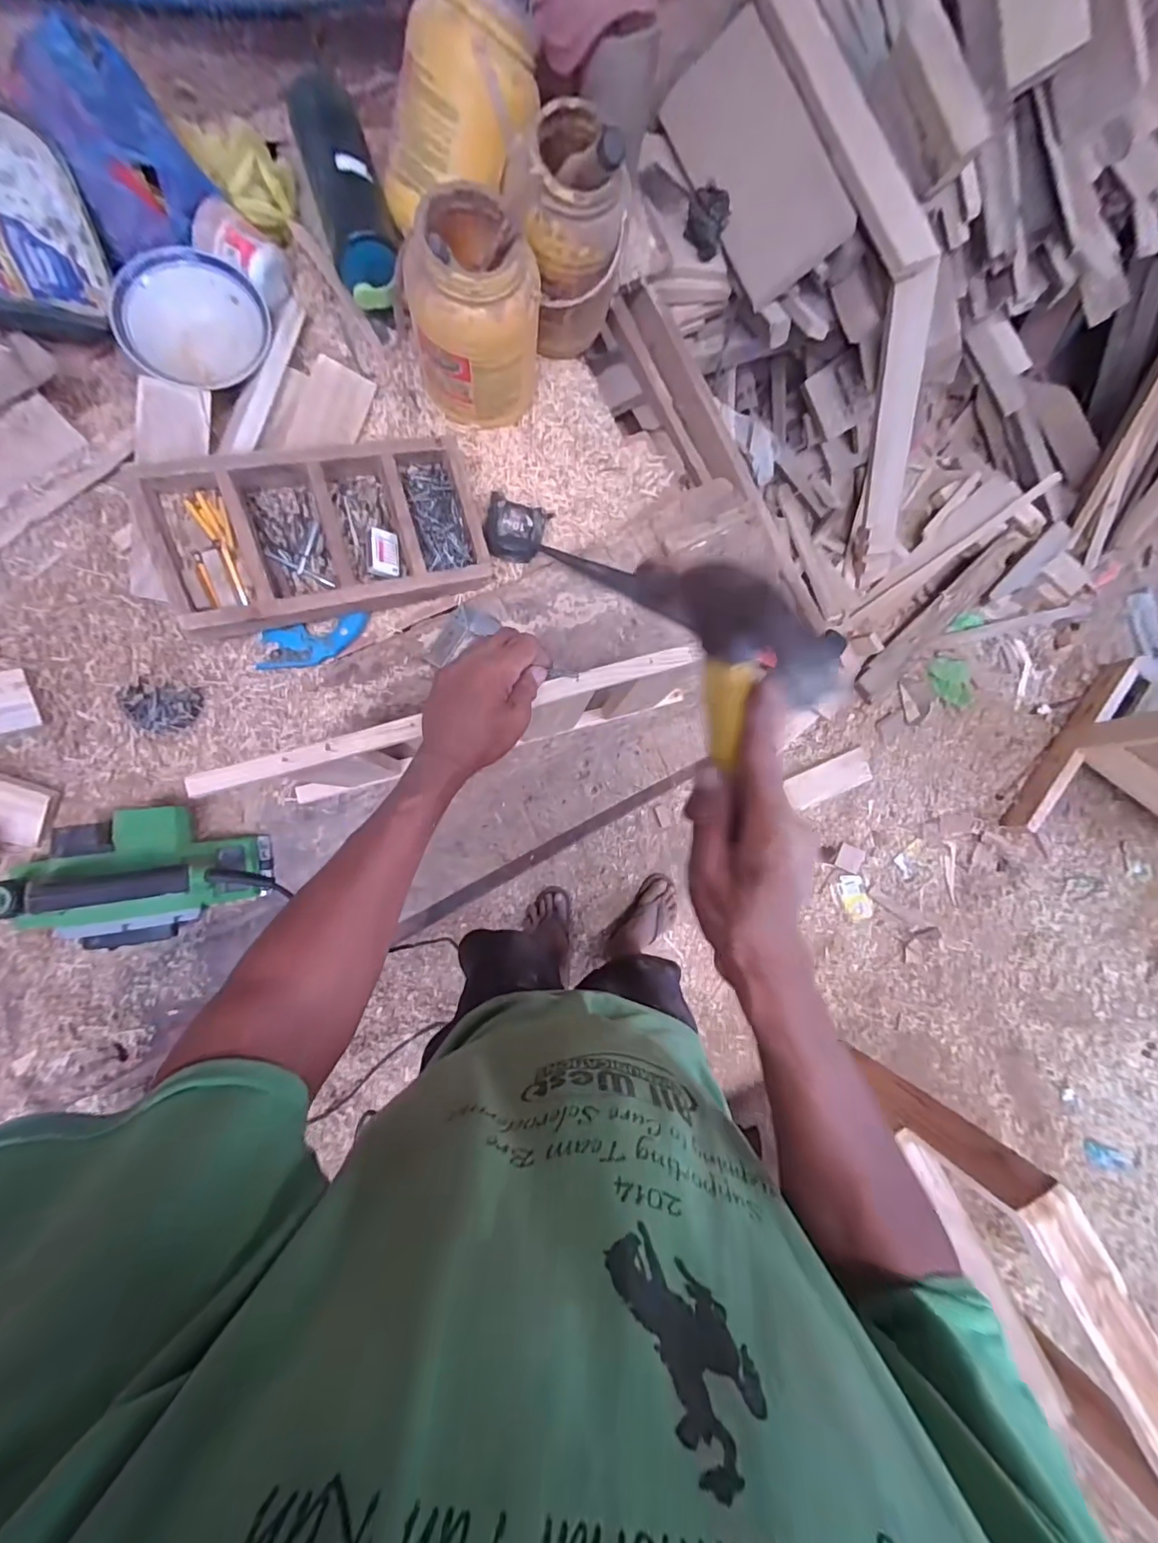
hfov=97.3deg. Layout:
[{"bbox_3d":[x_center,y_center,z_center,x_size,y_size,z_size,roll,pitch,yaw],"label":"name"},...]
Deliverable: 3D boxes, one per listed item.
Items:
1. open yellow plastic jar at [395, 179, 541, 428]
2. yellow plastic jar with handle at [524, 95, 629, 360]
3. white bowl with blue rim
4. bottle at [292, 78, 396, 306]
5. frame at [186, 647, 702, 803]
[{"bbox_3d":[-0.128,-0.571,0.642,0.152,0.194,0.144,-1,82,-4],"label":"open yellow plastic jar"},{"bbox_3d":[-0.002,-0.678,0.660,0.116,0.205,0.137,9,81,-2],"label":"yellow plastic jar with handle"},{"bbox_3d":[-0.469,-0.549,0.622,0.163,0.041,0.138,-42,118,-10],"label":"white bowl with blue rim"},{"bbox_3d":[-0.296,-0.735,0.661,0.083,0.086,0.258,-17,83,-6],"label":"bottle"},{"bbox_3d":[-0.128,-0.049,0.594,0.473,0.243,0.046,-17,83,-6],"label":"frame"}]

